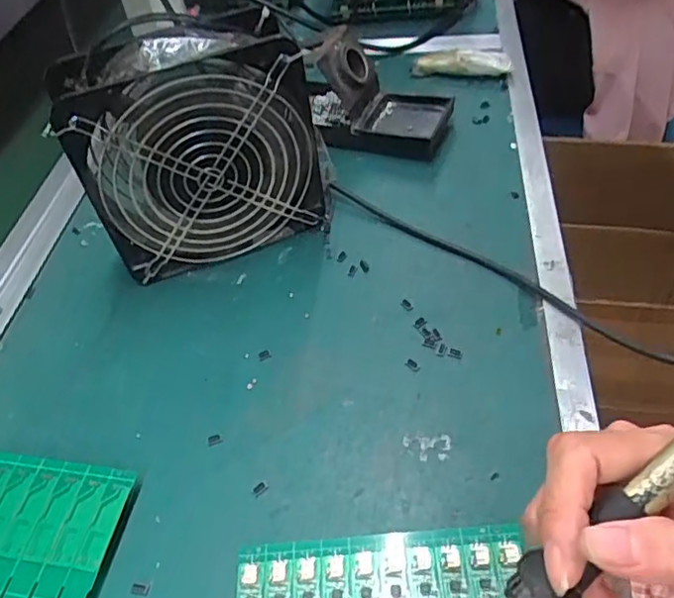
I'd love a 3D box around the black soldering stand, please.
[{"bbox_3d":[0.025,-0.174,0.503,0.135,0.075,0.081,9,51,14],"label":"black soldering stand"}]

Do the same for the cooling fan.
[{"bbox_3d":[-0.089,-0.100,0.405,0.153,0.152,0.060,-17,50,-9],"label":"cooling fan"}]

